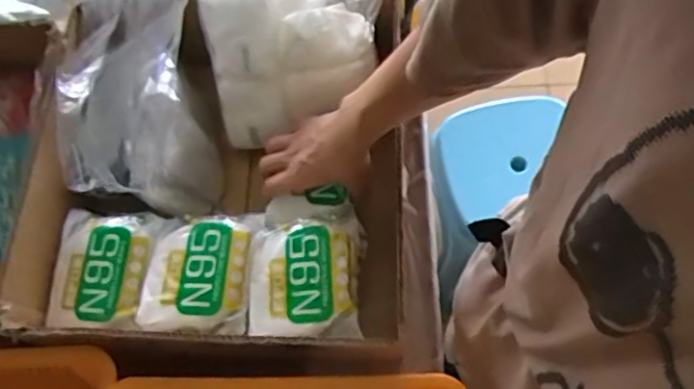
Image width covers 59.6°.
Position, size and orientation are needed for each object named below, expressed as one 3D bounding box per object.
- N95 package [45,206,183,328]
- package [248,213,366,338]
[{"bbox_3d":[-0.274,0.083,0.685,0.129,0.031,0.135,3,69,4],"label":"N95 package"},{"bbox_3d":[-0.046,0.089,0.671,0.122,0.036,0.134,-2,69,3],"label":"package"}]

